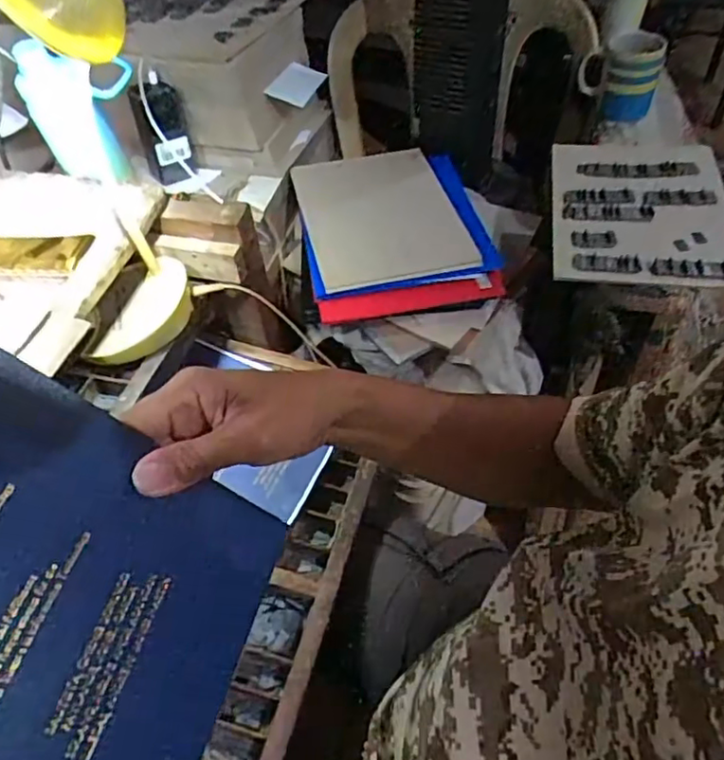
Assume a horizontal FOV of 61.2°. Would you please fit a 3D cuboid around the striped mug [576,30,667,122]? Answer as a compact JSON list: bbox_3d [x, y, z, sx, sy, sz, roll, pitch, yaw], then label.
[{"bbox_3d":[0.370,-0.433,0.866,0.088,0.099,0.097,-7,49,0],"label":"striped mug"}]

